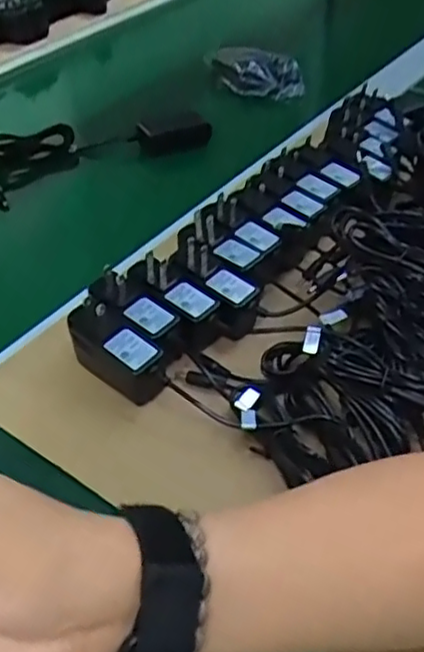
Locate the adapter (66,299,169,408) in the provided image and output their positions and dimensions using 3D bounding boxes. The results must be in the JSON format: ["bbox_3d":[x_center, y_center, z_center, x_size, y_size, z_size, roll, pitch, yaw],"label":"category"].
[{"bbox_3d":[-0.059,0.015,0.450,0.072,0.061,0.031,30,51,29],"label":"adapter"}]

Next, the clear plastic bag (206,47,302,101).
[{"bbox_3d":[0.053,-0.314,0.840,0.132,0.057,0.031,19,47,21],"label":"clear plastic bag"}]

